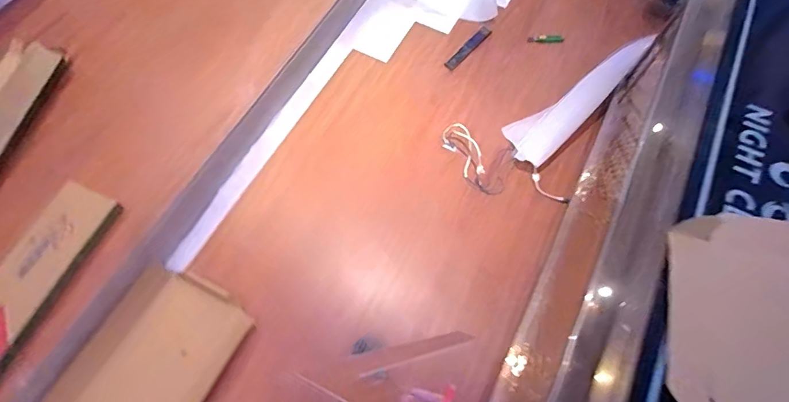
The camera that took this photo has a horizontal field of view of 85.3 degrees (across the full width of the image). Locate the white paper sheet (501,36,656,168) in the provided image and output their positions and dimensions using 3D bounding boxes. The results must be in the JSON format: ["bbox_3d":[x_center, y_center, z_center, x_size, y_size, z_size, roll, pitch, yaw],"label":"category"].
[{"bbox_3d":[0.765,-0.424,1.782,0.669,0.086,0.208,-41,69,10],"label":"white paper sheet"}]

